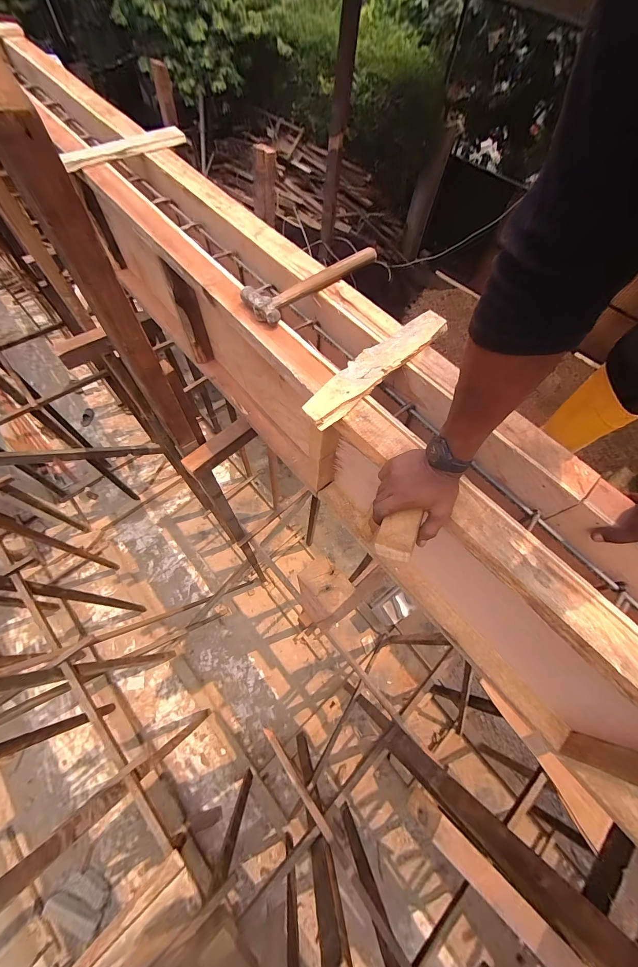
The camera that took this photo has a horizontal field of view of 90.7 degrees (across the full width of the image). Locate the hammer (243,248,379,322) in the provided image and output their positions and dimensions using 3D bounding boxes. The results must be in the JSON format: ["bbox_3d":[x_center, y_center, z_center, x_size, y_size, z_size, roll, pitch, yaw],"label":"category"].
[{"bbox_3d":[-0.013,-0.419,0.640,0.081,0.029,0.306,42,68,15],"label":"hammer"}]

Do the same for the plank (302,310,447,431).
[{"bbox_3d":[0.104,-0.213,0.563,0.334,0.018,0.064,-41,77,-18],"label":"plank"}]

